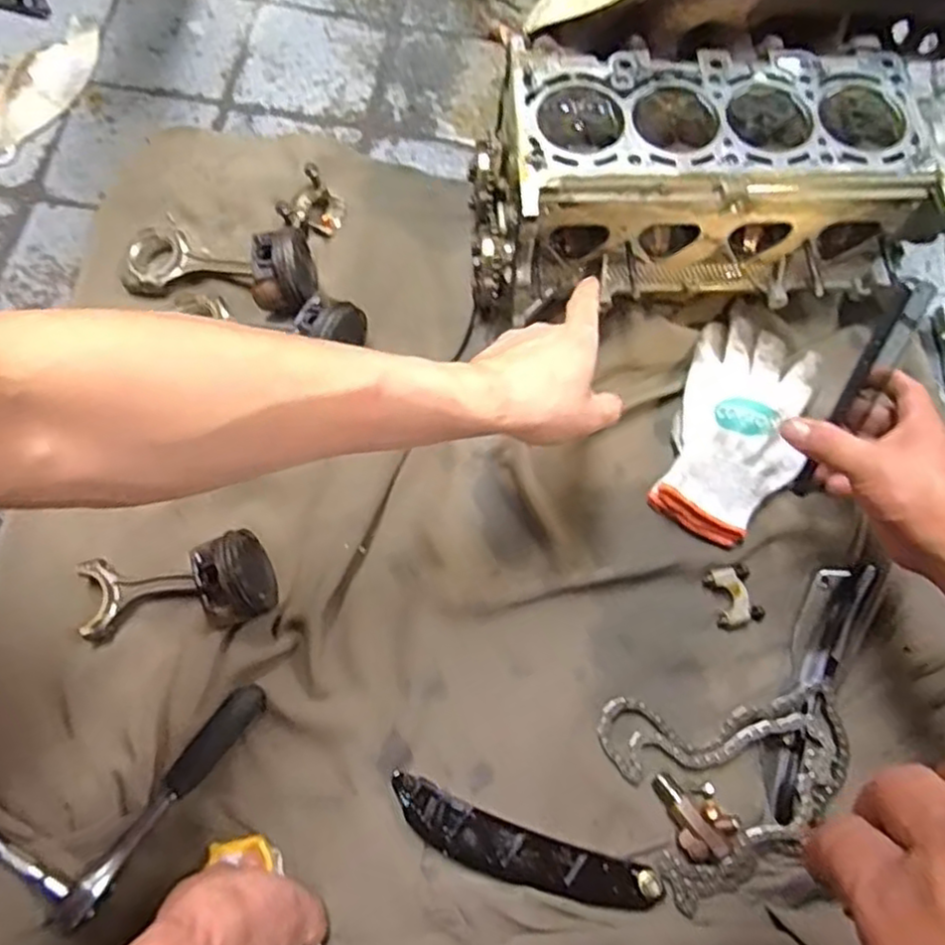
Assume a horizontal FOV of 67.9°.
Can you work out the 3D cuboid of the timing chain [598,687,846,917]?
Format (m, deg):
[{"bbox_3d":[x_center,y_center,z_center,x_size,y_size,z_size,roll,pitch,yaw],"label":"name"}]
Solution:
[{"bbox_3d":[0.207,0.231,0.554,0.172,0.025,0.151,-21,73,-10],"label":"timing chain"}]

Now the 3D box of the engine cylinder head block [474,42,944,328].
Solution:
[{"bbox_3d":[0.190,-0.257,0.609,0.367,0.140,0.194,-3,70,-4],"label":"engine cylinder head block"}]

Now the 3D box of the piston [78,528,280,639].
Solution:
[{"bbox_3d":[-0.239,0.090,0.559,0.154,0.064,0.072,-7,72,-6],"label":"piston"}]

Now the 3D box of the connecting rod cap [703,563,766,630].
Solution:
[{"bbox_3d":[0.226,0.106,0.602,0.041,0.011,0.051,-14,71,-8],"label":"connecting rod cap"}]

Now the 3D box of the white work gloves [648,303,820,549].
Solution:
[{"bbox_3d":[0.242,-0.043,0.620,0.119,0.032,0.211,19,70,4],"label":"white work gloves"}]

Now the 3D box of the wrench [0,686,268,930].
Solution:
[{"bbox_3d":[-0.324,0.248,0.519,0.322,0.023,0.148,-3,70,-4],"label":"wrench"}]

